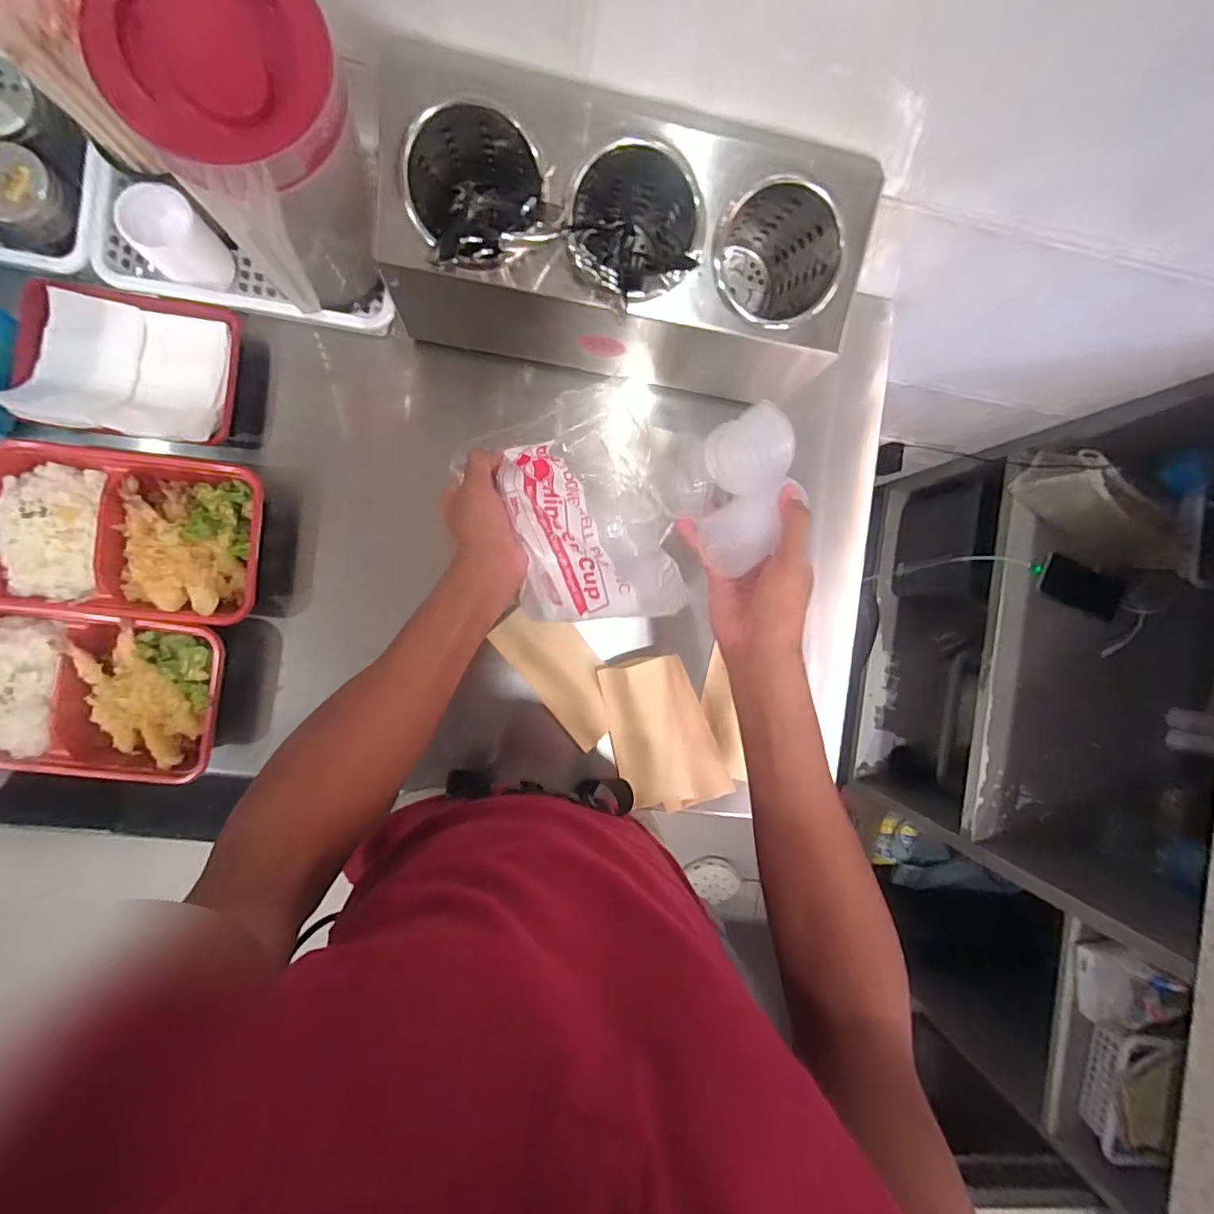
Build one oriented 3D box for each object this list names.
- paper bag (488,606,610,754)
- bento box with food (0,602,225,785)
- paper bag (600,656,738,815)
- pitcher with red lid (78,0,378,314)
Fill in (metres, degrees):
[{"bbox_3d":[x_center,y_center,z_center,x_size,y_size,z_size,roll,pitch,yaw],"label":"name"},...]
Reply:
[{"bbox_3d":[-0.043,0.066,0.579,0.075,0.012,0.154,-39,96,-6],"label":"paper bag"},{"bbox_3d":[-0.457,0.079,0.500,0.216,0.039,0.146,8,89,-8],"label":"bento box with food"},{"bbox_3d":[0.056,0.132,0.586,0.102,0.032,0.171,-22,94,-7],"label":"paper bag"},{"bbox_3d":[-0.245,-0.326,0.433,0.129,0.213,0.140,-45,96,-5],"label":"pitcher with red lid"}]

